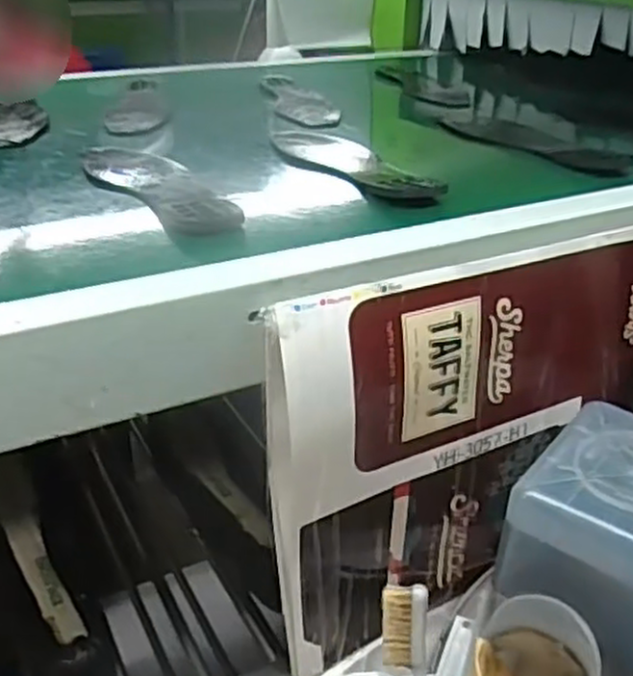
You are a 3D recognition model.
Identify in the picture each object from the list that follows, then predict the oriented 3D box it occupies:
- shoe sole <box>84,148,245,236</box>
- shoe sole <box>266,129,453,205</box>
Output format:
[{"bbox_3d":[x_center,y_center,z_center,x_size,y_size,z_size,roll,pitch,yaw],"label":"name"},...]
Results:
[{"bbox_3d":[-0.146,-0.140,0.685,0.081,0.014,0.267,-16,34,-27],"label":"shoe sole"},{"bbox_3d":[0.029,-0.180,0.762,0.091,0.020,0.267,-11,32,-19],"label":"shoe sole"}]

